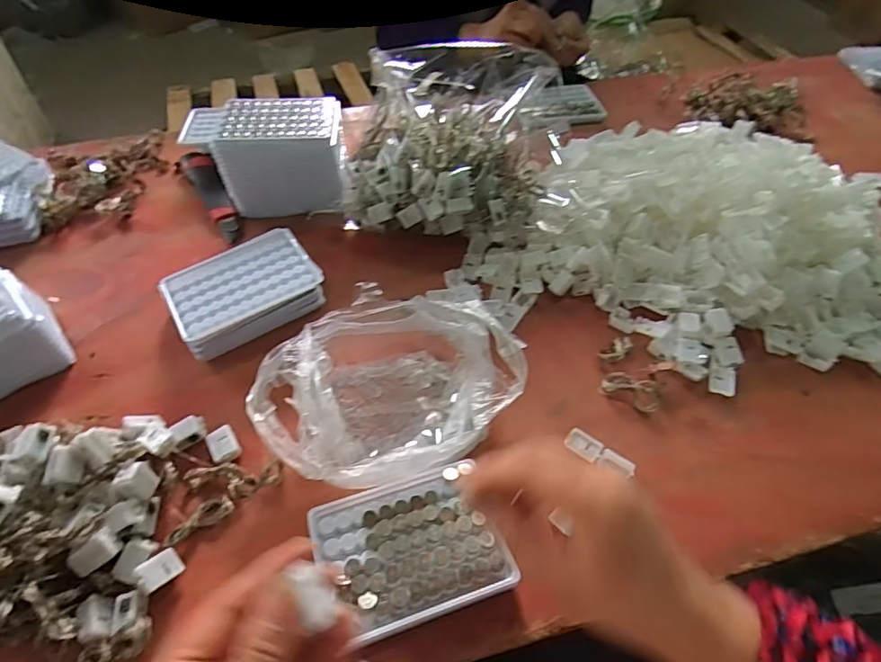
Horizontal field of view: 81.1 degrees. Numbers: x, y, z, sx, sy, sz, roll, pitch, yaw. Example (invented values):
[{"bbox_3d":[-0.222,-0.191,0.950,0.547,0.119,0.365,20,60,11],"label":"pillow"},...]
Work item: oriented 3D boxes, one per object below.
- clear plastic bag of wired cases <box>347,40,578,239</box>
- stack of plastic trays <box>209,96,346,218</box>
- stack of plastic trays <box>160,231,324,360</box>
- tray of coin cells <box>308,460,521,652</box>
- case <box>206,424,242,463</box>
[{"bbox_3d":[0.018,-0.202,0.565,0.240,0.158,0.161,5,51,3],"label":"clear plastic bag of wired cases"},{"bbox_3d":[-0.177,-0.197,0.598,0.134,0.099,0.099,-6,51,-6],"label":"stack of plastic trays"},{"bbox_3d":[-0.189,-0.034,0.501,0.134,0.049,0.103,-30,58,-23],"label":"stack of plastic trays"},{"bbox_3d":[-0.021,0.154,0.367,0.119,0.022,0.096,-17,53,-14],"label":"tray of coin cells"},{"bbox_3d":[-0.175,0.092,0.417,0.022,0.012,0.028,-29,57,-22],"label":"case"}]

